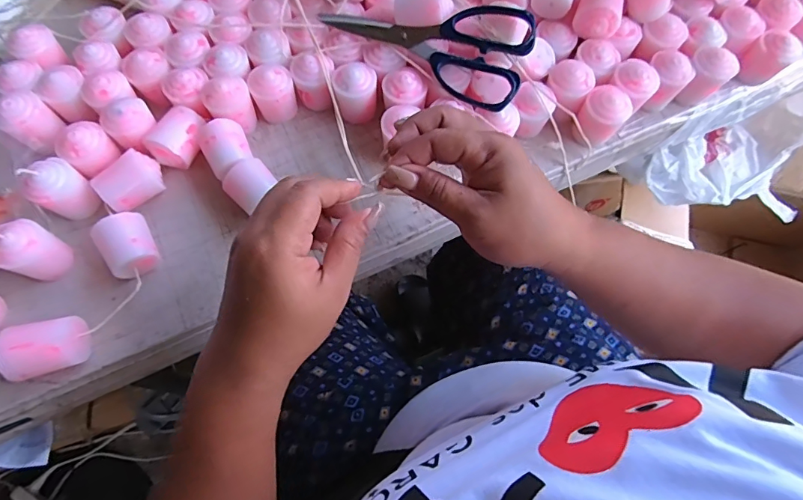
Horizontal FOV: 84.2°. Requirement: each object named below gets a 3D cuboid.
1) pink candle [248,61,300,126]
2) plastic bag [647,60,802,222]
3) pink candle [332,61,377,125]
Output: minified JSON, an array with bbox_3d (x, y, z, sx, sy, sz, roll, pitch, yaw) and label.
[{"bbox_3d":[-0.113,-0.139,0.397,0.036,0.038,0.037,0,69,-1],"label":"pink candle"},{"bbox_3d":[0.432,-0.115,0.518,0.336,0.170,0.131,-25,72,-10],"label":"plastic bag"},{"bbox_3d":[-0.041,-0.141,0.400,0.038,0.047,0.038,-11,70,-5],"label":"pink candle"}]

